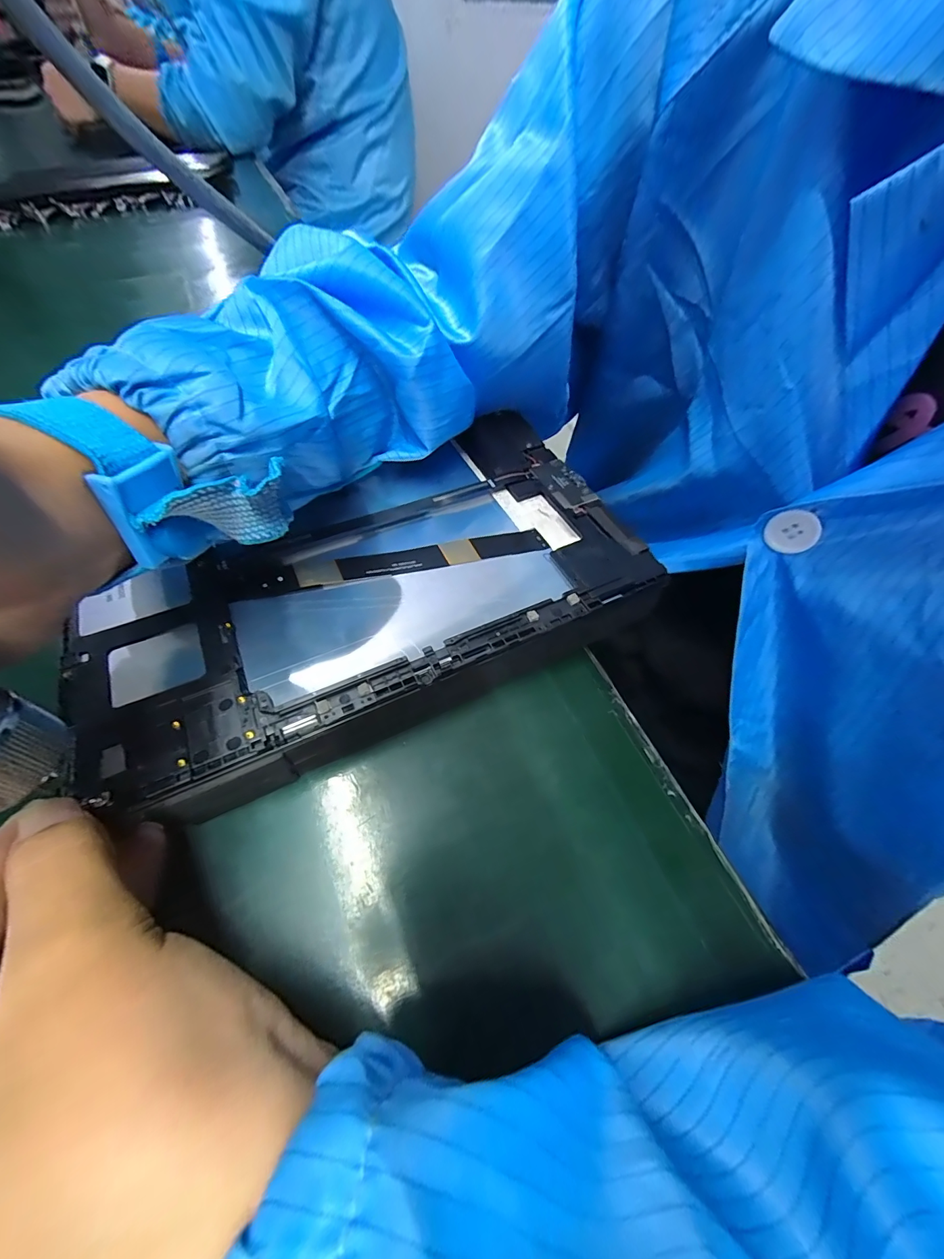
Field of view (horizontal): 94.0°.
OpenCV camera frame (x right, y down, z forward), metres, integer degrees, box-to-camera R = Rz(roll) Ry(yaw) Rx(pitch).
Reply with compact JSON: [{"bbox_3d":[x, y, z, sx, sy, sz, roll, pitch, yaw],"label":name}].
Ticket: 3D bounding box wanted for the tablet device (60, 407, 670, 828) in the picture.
[{"bbox_3d":[-0.043,-0.024,0.201,0.233,0.018,0.144,-22,59,-17],"label":"tablet device"}]

